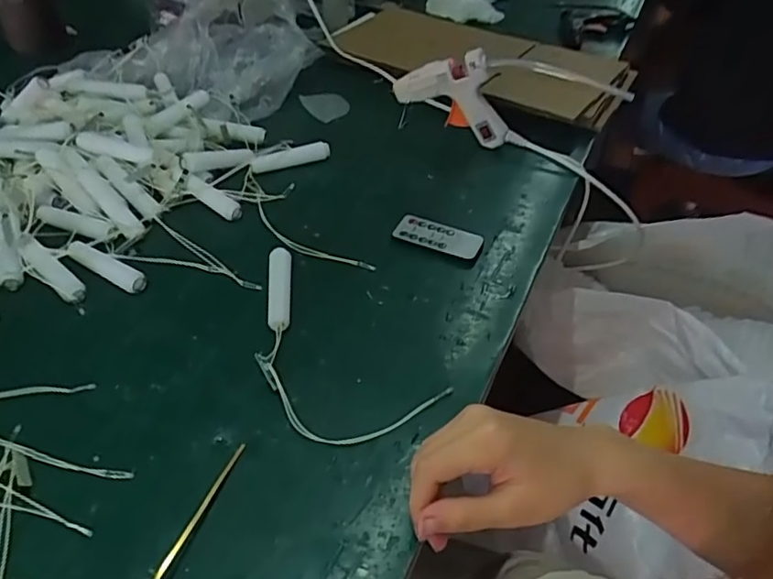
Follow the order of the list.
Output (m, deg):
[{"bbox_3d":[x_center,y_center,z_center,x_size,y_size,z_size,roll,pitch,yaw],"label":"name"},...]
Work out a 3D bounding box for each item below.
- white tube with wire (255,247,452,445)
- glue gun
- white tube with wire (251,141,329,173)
[{"bbox_3d":[-0.061,0.041,0.463,0.103,0.020,0.203,-32,53,-30],"label":"white tube with wire"},{"bbox_3d":[0.073,-0.227,0.685,0.133,0.105,0.033,9,45,8],"label":"glue gun"},{"bbox_3d":[-0.108,-0.150,0.664,0.090,0.020,0.016,-16,47,-17],"label":"white tube with wire"}]

